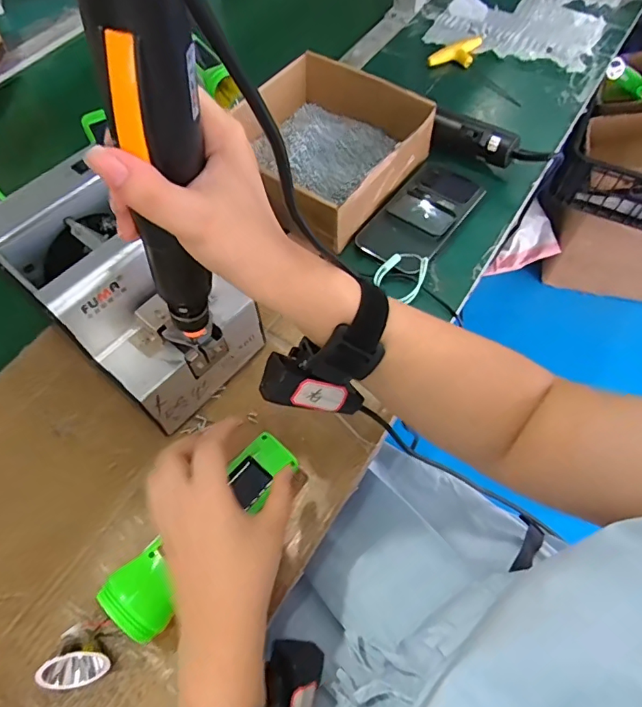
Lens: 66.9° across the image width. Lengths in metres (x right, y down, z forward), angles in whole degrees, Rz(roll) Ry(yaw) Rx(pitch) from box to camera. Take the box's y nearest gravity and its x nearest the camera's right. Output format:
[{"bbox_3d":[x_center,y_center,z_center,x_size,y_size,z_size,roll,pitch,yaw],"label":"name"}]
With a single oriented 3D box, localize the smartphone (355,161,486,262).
[{"bbox_3d":[0.113,-0.157,0.543,0.080,0.016,0.154,32,66,18],"label":"smartphone"}]

